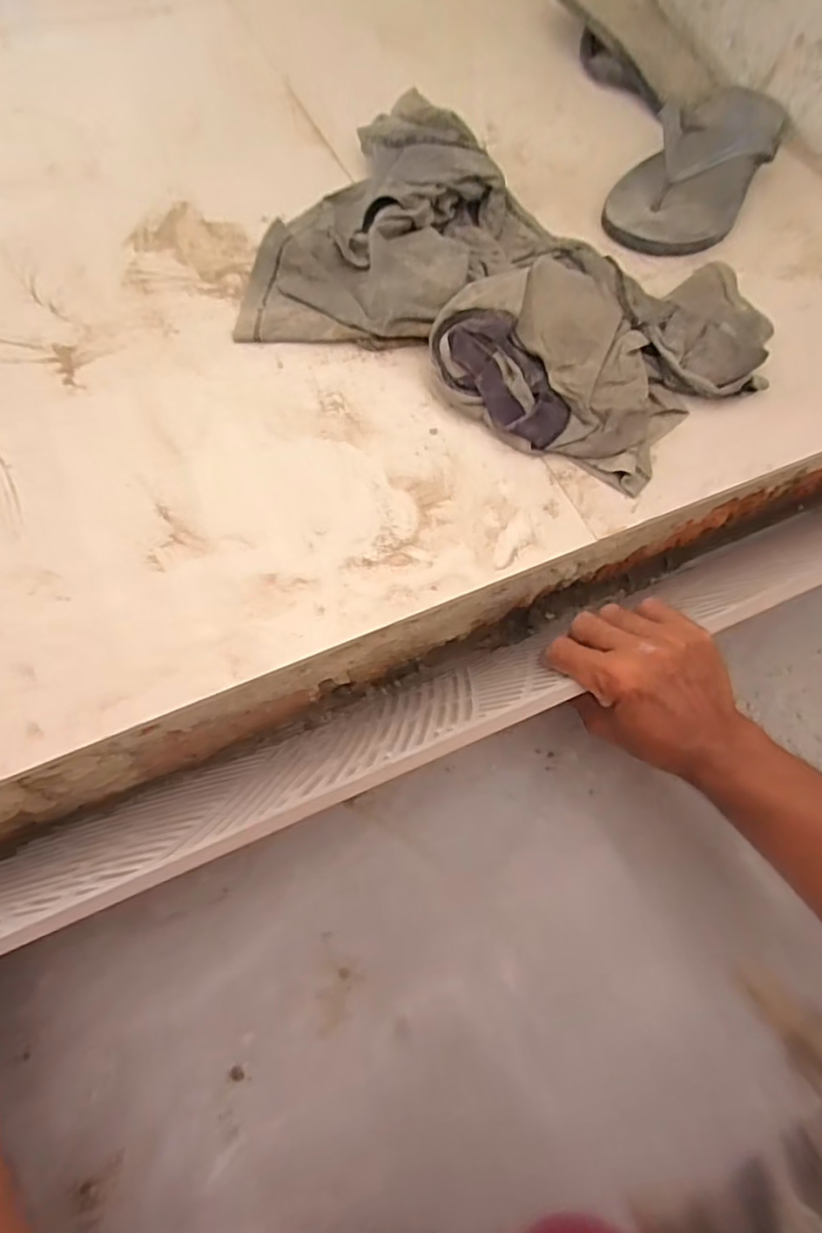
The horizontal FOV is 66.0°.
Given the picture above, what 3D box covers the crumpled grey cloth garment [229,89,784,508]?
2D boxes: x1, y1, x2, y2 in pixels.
[{"bbox_3d":[0.082,-0.260,0.499,0.393,0.042,0.259,25,66,8],"label":"crumpled grey cloth garment"}]

